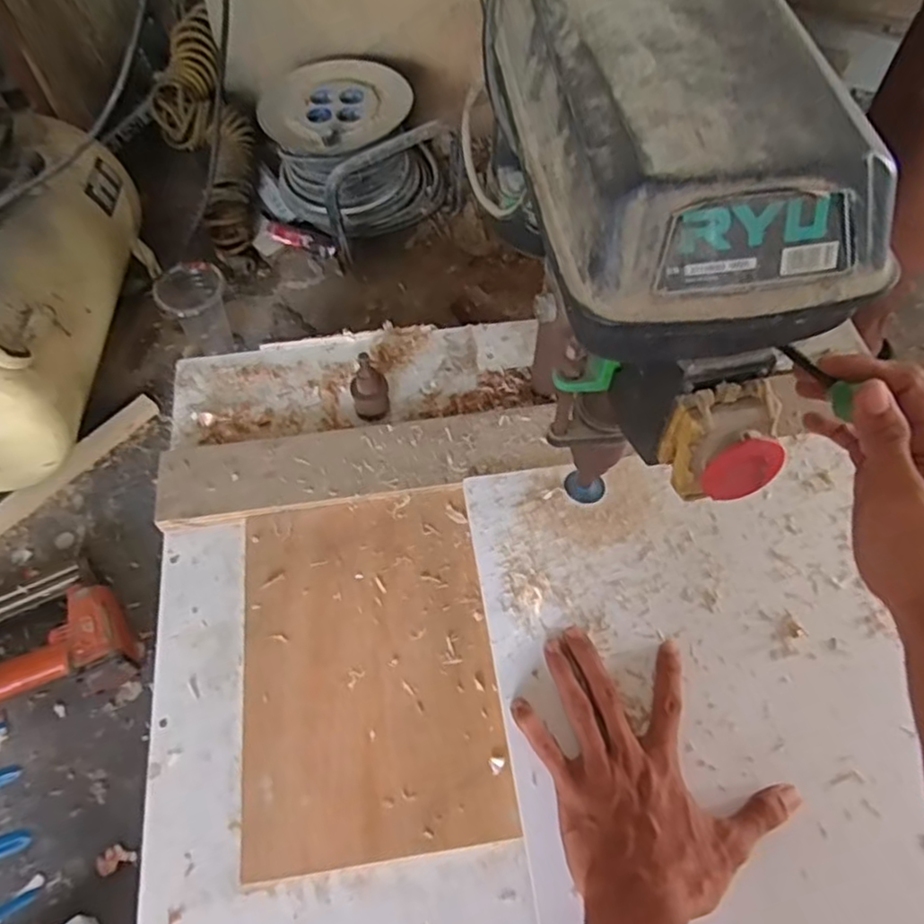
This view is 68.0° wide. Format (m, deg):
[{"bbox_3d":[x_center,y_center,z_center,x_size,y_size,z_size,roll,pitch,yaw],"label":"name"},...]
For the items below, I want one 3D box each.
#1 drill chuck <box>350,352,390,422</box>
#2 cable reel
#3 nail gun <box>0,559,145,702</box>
[{"bbox_3d":[-0.087,-0.071,0.636,0.033,0.079,0.027,-8,61,-5],"label":"drill chuck"},{"bbox_3d":[-0.170,-0.477,1.050,0.220,0.156,0.279,-32,65,-18],"label":"cable reel"},{"bbox_3d":[-0.456,0.202,0.737,0.191,0.084,0.171,-32,66,-17],"label":"nail gun"}]

